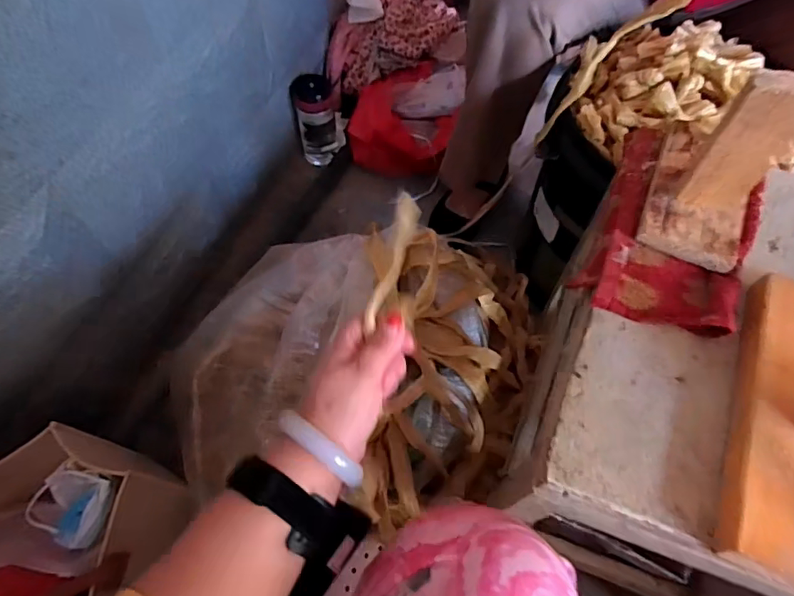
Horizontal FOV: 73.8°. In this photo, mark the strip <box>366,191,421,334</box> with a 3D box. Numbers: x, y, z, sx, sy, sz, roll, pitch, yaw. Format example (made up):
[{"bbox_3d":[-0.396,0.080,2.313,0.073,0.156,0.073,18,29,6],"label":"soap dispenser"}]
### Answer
[{"bbox_3d":[-0.002,-0.029,0.394,0.020,0.004,0.095,15,93,-30],"label":"strip"}]

